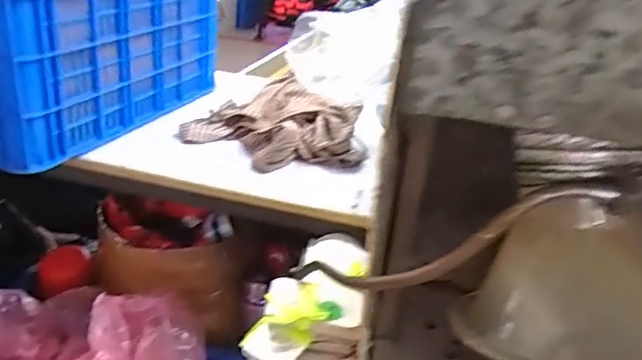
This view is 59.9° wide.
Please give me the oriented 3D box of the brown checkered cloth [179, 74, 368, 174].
[{"bbox_3d":[-0.084,-0.106,1.048,0.330,0.090,0.215,20,29,28],"label":"brown checkered cloth"}]

